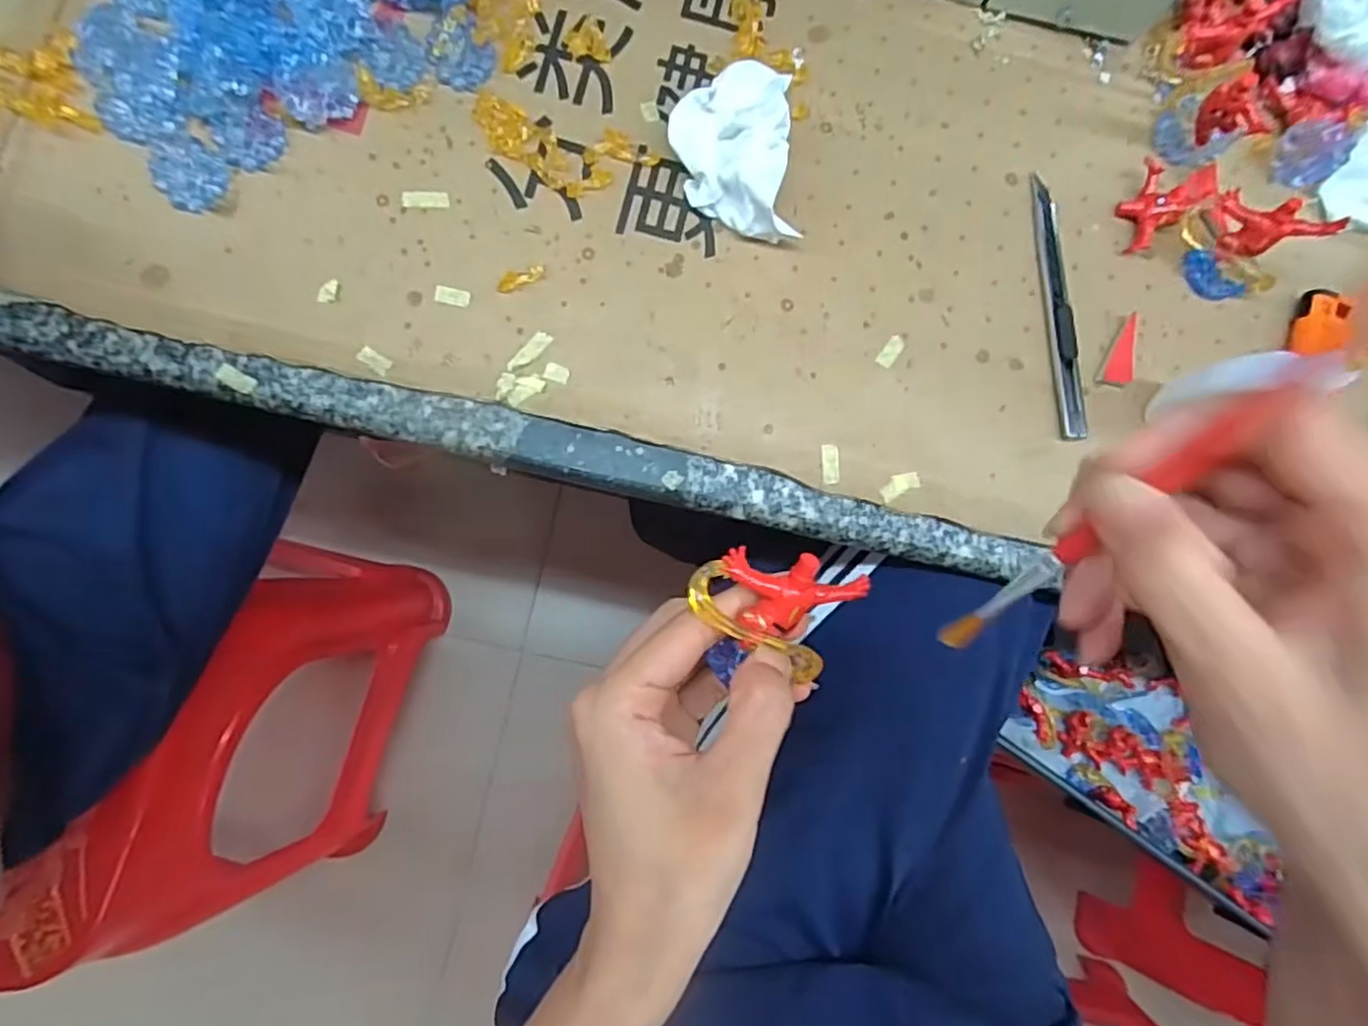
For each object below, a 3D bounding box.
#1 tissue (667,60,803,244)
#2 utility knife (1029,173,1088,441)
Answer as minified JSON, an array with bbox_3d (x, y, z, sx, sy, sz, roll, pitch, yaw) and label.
[{"bbox_3d":[0.024,-0.171,0.322,0.058,0.034,0.080,-4,83,-6],"label":"tissue"},{"bbox_3d":[0.187,-0.104,0.338,0.012,0.010,0.139,0,83,-5],"label":"utility knife"}]

